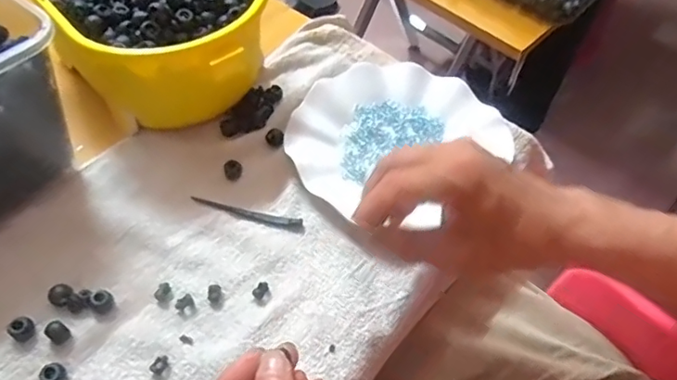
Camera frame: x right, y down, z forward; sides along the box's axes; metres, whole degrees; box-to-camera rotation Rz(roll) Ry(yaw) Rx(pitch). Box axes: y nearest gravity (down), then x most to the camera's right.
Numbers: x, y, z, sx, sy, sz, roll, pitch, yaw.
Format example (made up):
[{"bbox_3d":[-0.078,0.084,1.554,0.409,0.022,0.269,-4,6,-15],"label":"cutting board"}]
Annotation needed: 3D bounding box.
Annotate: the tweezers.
[{"bbox_3d":[-0.072,0.019,0.435,0.088,0.004,0.010,11,53,5],"label":"tweezers"}]

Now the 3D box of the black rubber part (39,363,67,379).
[{"bbox_3d":[-0.181,0.118,0.351,0.015,0.009,0.014,2,53,-2],"label":"black rubber part"}]

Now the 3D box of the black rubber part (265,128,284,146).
[{"bbox_3d":[-0.055,-0.046,0.480,0.015,0.006,0.015,-1,53,-5],"label":"black rubber part"}]

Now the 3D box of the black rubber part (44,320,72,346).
[{"bbox_3d":[-0.189,0.094,0.369,0.015,0.011,0.012,38,59,23],"label":"black rubber part"}]

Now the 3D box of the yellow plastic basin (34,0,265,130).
[{"bbox_3d":[-0.166,-0.148,0.494,0.166,0.102,0.243,-34,62,-26],"label":"yellow plastic basin"}]

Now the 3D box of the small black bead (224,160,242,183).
[{"bbox_3d":[-0.088,-0.017,0.458,0.014,0.008,0.017,3,53,-1],"label":"small black bead"}]

